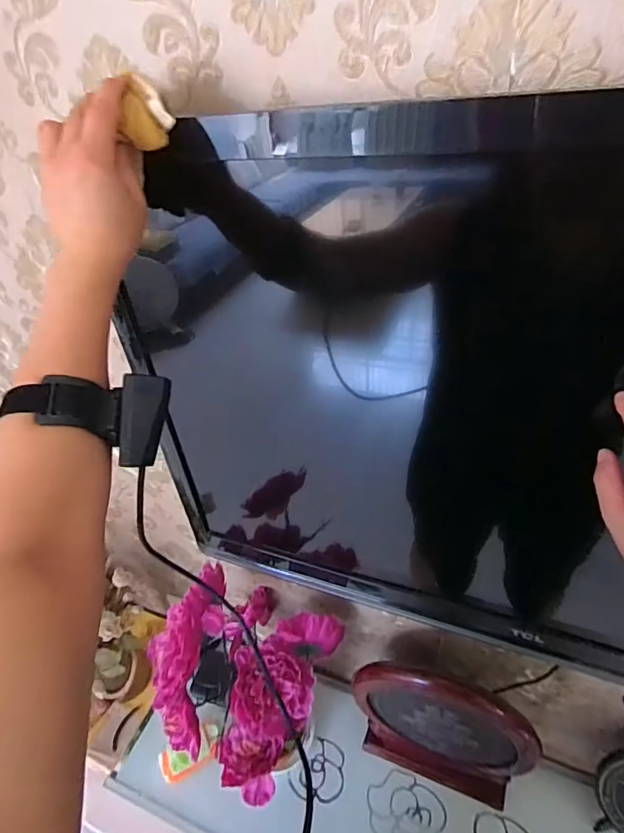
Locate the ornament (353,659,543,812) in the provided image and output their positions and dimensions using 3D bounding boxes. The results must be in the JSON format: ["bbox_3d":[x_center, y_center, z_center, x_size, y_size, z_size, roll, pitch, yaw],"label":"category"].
[{"bbox_3d":[0.212,0.528,0.825,0.273,0.298,0.054,10,41,21],"label":"ornament"}]

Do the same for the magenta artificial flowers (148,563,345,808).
[{"bbox_3d":[-0.101,0.360,0.768,0.208,0.279,0.278,14,43,25],"label":"magenta artificial flowers"}]

